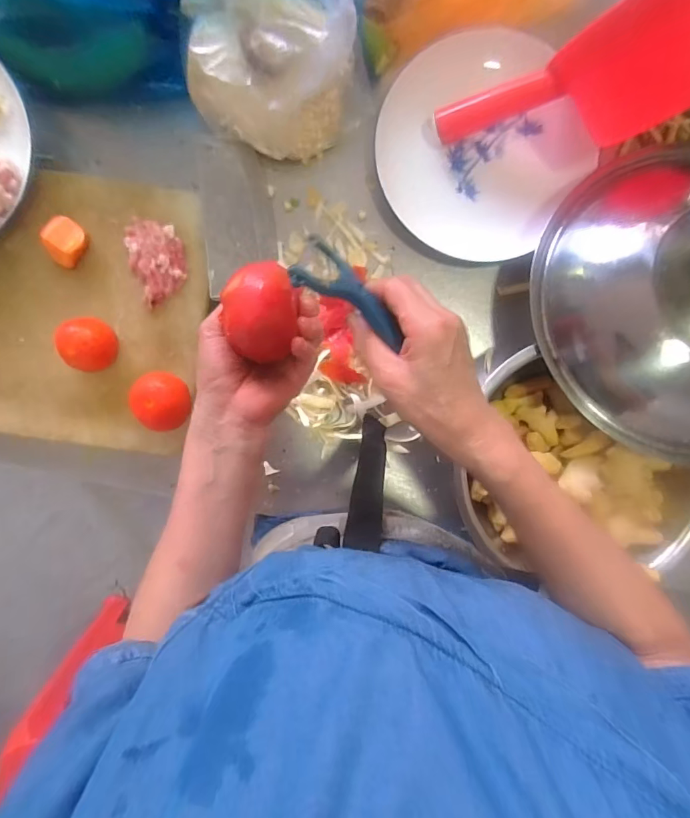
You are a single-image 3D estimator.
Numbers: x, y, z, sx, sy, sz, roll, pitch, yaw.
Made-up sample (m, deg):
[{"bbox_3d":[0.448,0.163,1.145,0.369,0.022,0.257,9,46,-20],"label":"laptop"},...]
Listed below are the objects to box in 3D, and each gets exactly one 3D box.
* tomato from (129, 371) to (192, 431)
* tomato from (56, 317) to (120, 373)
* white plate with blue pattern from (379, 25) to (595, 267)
[{"bbox_3d":[-0.196,-0.010,0.495,0.052,0.051,0.062,-44,94,2],"label":"tomato"},{"bbox_3d":[-0.275,-0.070,0.492,0.055,0.048,0.054,0,95,-1],"label":"tomato"},{"bbox_3d":[0.151,-0.292,0.507,0.226,0.041,0.212,0,95,-1],"label":"white plate with blue pattern"}]

